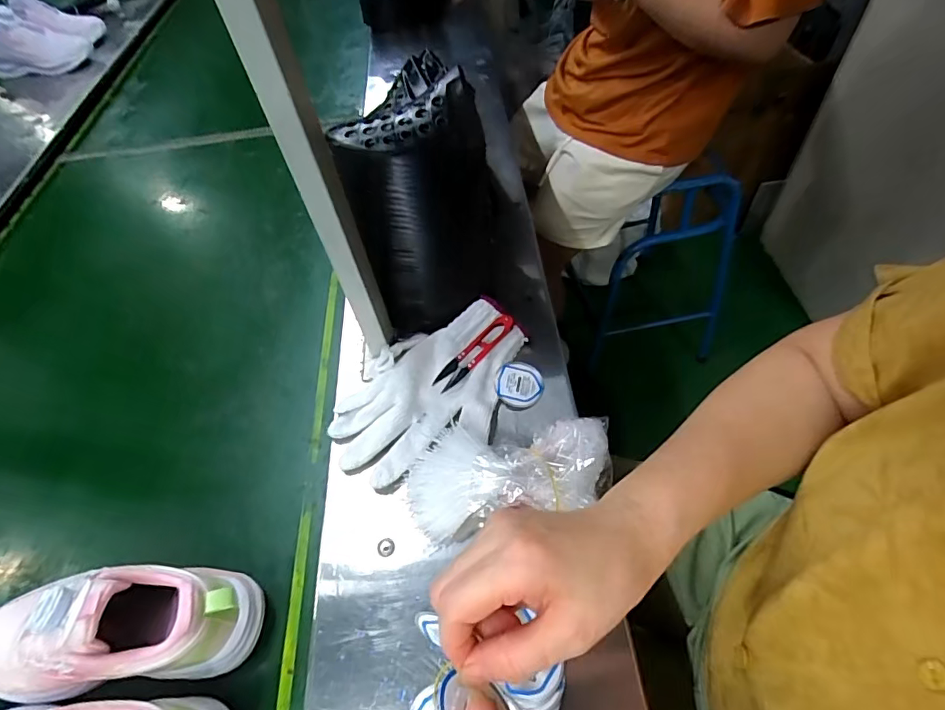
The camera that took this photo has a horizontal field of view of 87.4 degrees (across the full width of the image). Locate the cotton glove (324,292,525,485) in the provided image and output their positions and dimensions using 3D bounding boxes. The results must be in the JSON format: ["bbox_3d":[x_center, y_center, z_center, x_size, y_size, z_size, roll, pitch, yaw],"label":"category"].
[{"bbox_3d":[-0.033,0.033,0.481,0.206,0.030,0.118,-36,59,-20],"label":"cotton glove"}]

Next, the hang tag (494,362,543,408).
[{"bbox_3d":[0.046,0.028,0.488,0.046,0.005,0.045,28,66,11],"label":"hang tag"}]

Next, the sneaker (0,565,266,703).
[{"bbox_3d":[-0.279,0.203,0.371,0.213,0.115,0.085,-8,53,-1],"label":"sneaker"}]

